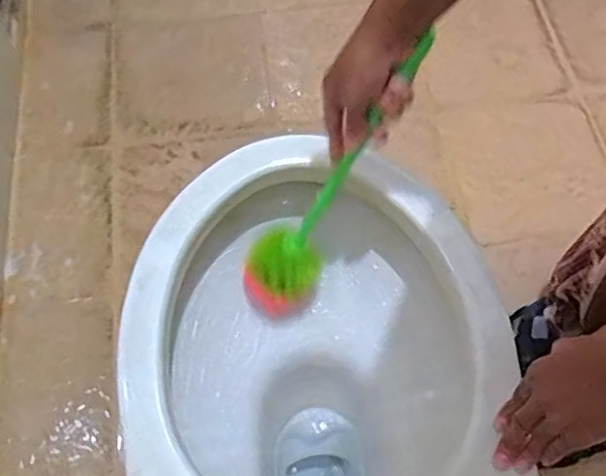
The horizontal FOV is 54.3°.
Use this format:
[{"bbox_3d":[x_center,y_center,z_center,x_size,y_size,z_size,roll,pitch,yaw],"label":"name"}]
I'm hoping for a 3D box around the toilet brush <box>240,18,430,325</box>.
[{"bbox_3d":[0.031,-0.048,0.580,0.064,0.342,0.057,46,37,19],"label":"toilet brush"}]

